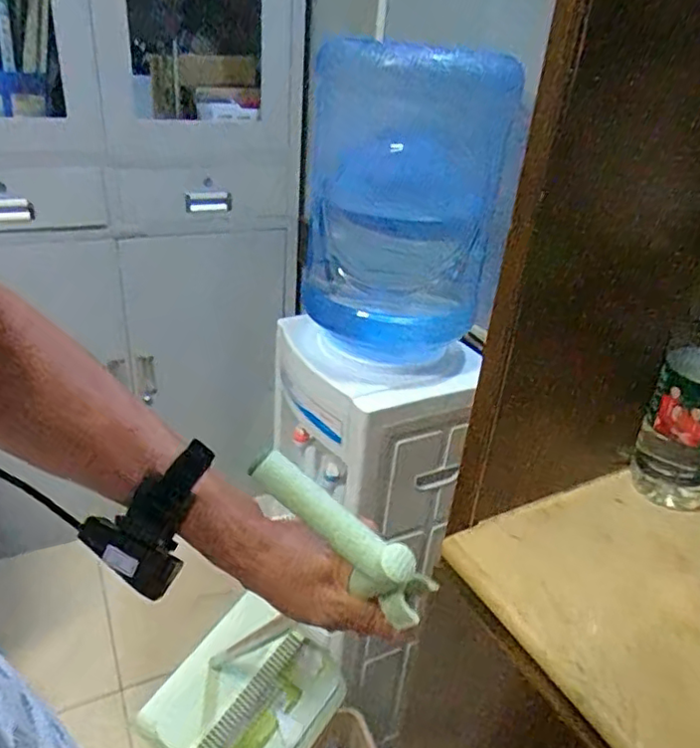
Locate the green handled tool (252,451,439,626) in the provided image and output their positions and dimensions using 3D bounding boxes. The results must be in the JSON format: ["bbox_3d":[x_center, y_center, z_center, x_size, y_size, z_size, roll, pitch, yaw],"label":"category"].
[{"bbox_3d":[-0.008,0.101,0.383,0.135,0.049,0.024,42,38,-2],"label":"green handled tool"}]

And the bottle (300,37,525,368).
[{"bbox_3d":[0.065,-0.226,0.825,0.236,0.374,0.246,4,33,0],"label":"bottle"}]

